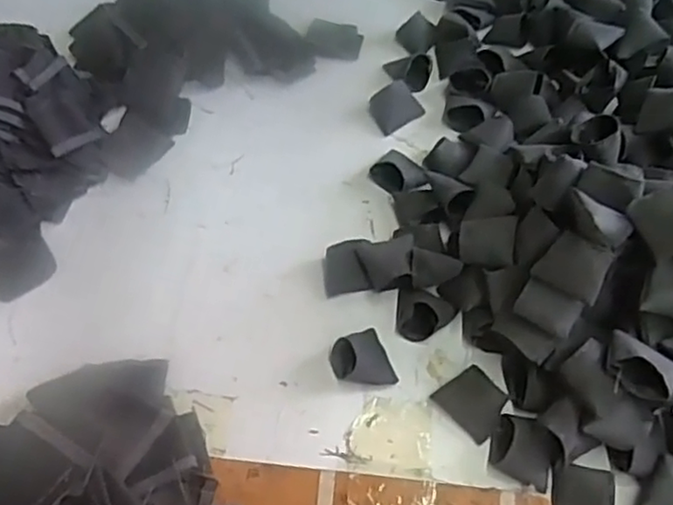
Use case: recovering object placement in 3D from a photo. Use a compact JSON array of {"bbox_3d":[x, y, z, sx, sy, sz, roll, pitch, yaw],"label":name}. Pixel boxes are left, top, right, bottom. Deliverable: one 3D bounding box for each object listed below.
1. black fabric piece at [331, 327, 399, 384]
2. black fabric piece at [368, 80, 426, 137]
[{"bbox_3d":[0.017,0.069,0.435,0.039,0.024,0.039,-14,56,-16],"label":"black fabric piece"},{"bbox_3d":[0.053,-0.128,0.570,0.048,0.020,0.032,-33,64,-20],"label":"black fabric piece"}]

